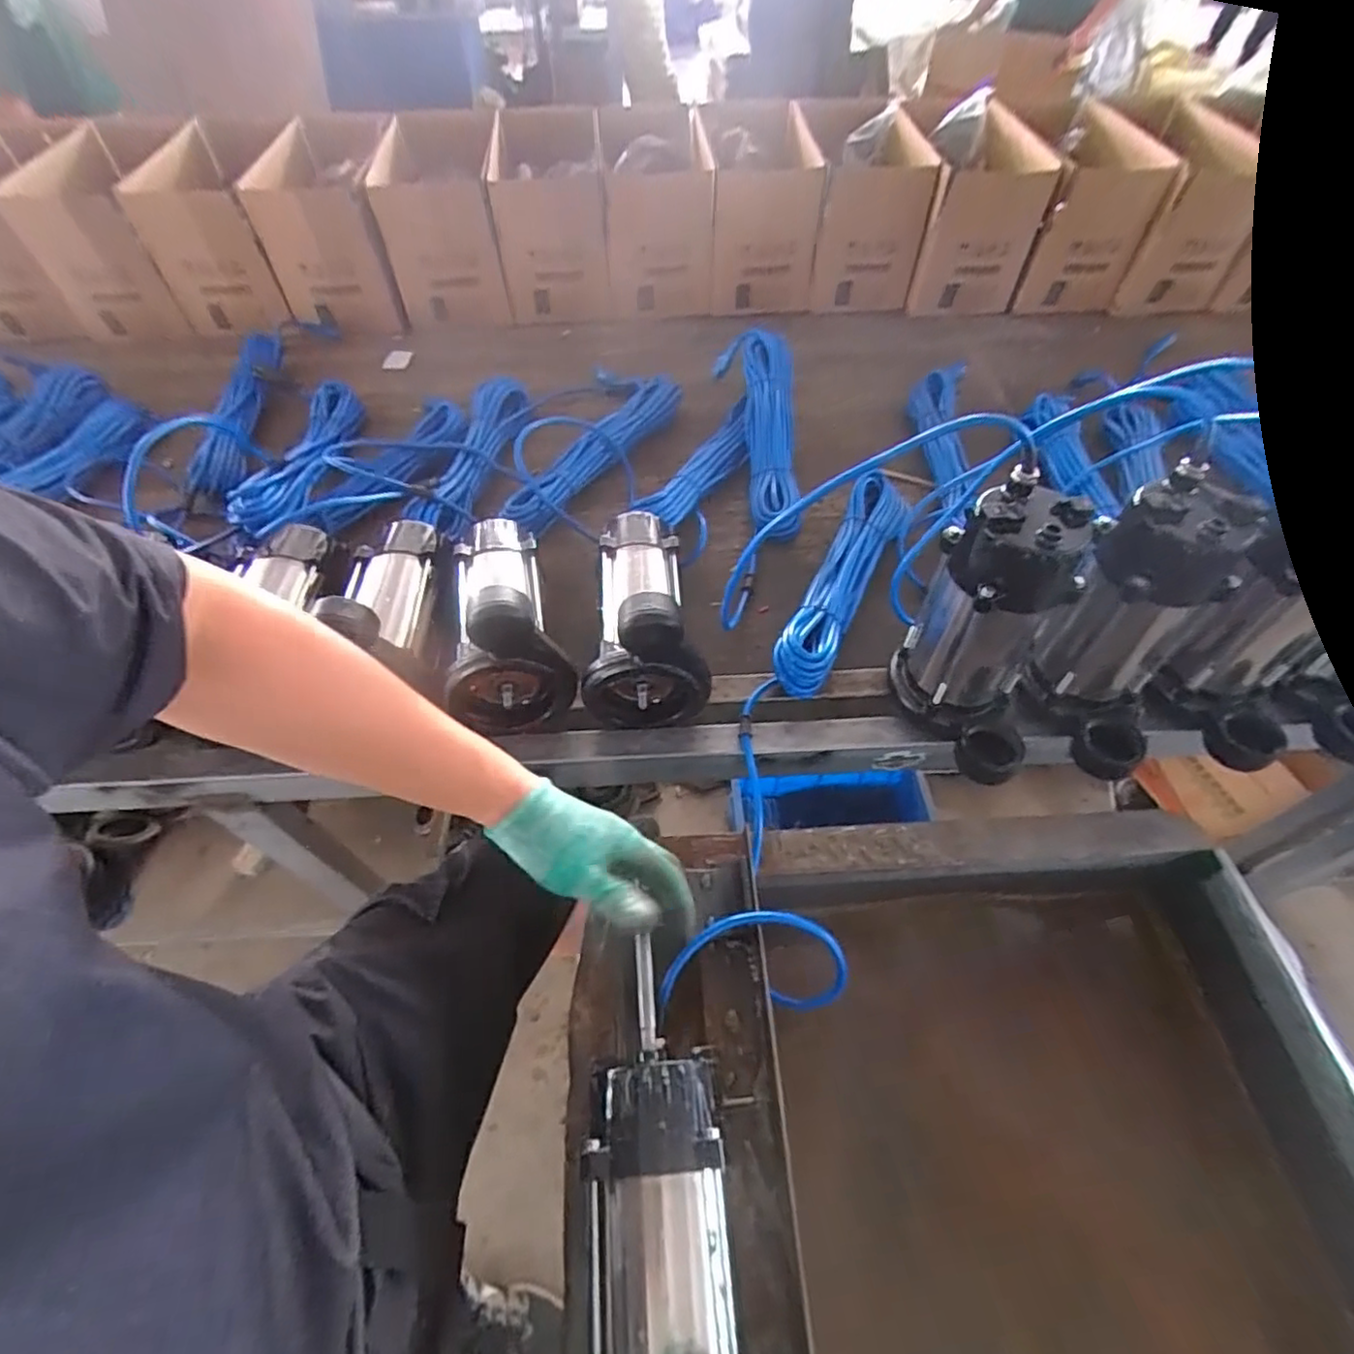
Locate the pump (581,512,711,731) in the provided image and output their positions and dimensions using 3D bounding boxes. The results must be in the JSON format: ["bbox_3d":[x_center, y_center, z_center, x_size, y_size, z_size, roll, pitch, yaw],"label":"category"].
[{"bbox_3d":[-0.047,-0.085,0.671,0.119,0.159,0.233,-9,55,-6],"label":"pump"}]

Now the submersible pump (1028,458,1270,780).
[{"bbox_3d":[0.395,-0.035,0.566,0.122,0.222,0.130,27,59,19],"label":"submersible pump"}]

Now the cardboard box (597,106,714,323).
[{"bbox_3d":[-0.042,-0.848,1.163,0.173,0.238,0.356,-4,54,-3],"label":"cardboard box"}]

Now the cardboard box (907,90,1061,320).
[{"bbox_3d":[0.531,-0.824,1.156,0.179,0.224,0.284,10,55,7],"label":"cardboard box"}]

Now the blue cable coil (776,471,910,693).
[{"bbox_3d":[0.197,-0.117,0.754,0.073,0.061,0.351,21,57,15],"label":"blue cable coil"}]

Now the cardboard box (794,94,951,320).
[{"bbox_3d":[0.315,-0.843,1.160,0.190,0.236,0.361,-5,54,-3],"label":"cardboard box"}]

